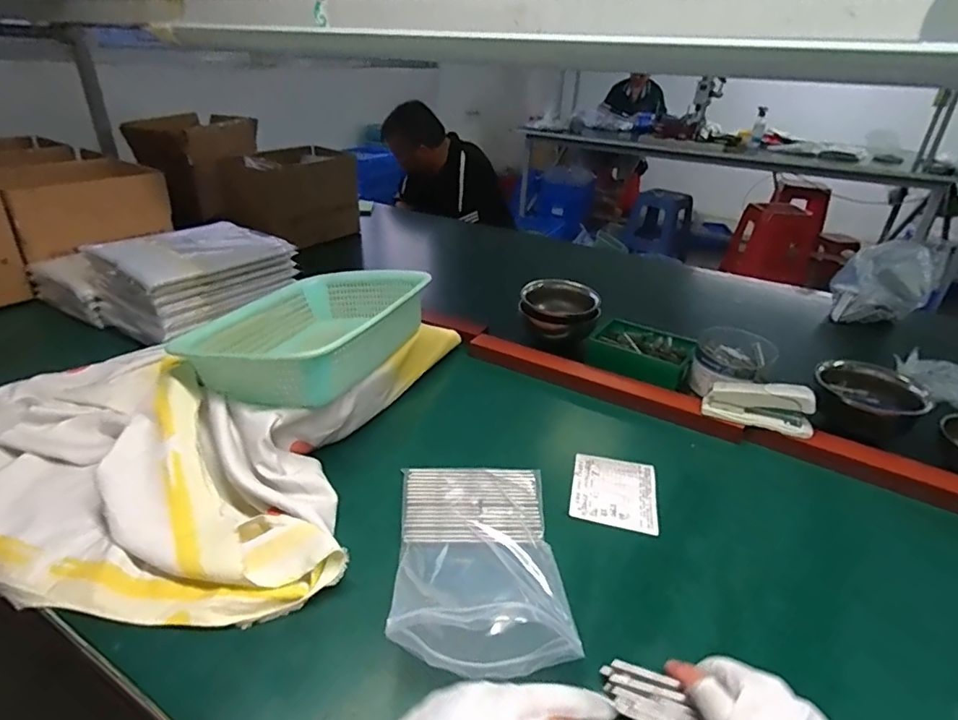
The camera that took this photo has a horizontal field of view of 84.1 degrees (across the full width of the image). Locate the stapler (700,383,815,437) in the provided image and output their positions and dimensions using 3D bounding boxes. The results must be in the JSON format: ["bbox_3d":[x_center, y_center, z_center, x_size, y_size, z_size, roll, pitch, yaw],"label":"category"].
[{"bbox_3d":[0.352,0.059,0.670,0.122,0.069,0.030,15,32,19],"label":"stapler"}]

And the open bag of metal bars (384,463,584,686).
[{"bbox_3d":[0.000,0.161,0.481,0.144,0.061,0.230,1,31,-4],"label":"open bag of metal bars"}]

